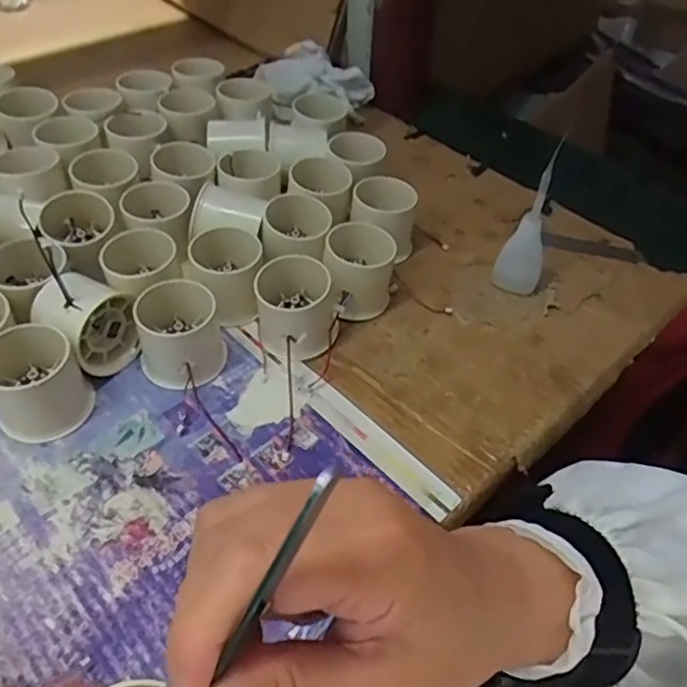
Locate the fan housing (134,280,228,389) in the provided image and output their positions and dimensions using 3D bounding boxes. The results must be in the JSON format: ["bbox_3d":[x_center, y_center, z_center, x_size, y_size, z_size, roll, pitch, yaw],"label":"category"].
[{"bbox_3d":[-0.109,-0.008,0.417,0.055,0.044,0.069,-12,50,-14],"label":"fan housing"}]

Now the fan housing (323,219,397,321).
[{"bbox_3d":[0.011,-0.052,0.458,0.048,0.051,0.052,6,48,1],"label":"fan housing"}]

